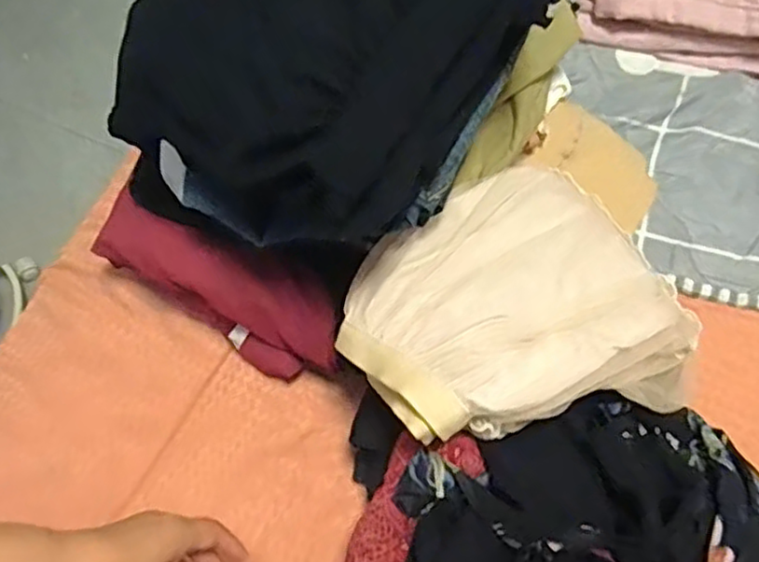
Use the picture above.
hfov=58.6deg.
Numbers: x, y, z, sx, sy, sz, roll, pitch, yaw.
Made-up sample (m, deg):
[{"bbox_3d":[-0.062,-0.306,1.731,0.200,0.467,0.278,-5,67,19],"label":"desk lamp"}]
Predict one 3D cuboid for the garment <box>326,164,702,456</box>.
[{"bbox_3d":[0.109,0.024,0.542,0.251,0.069,0.226,-30,71,-7],"label":"garment"}]

